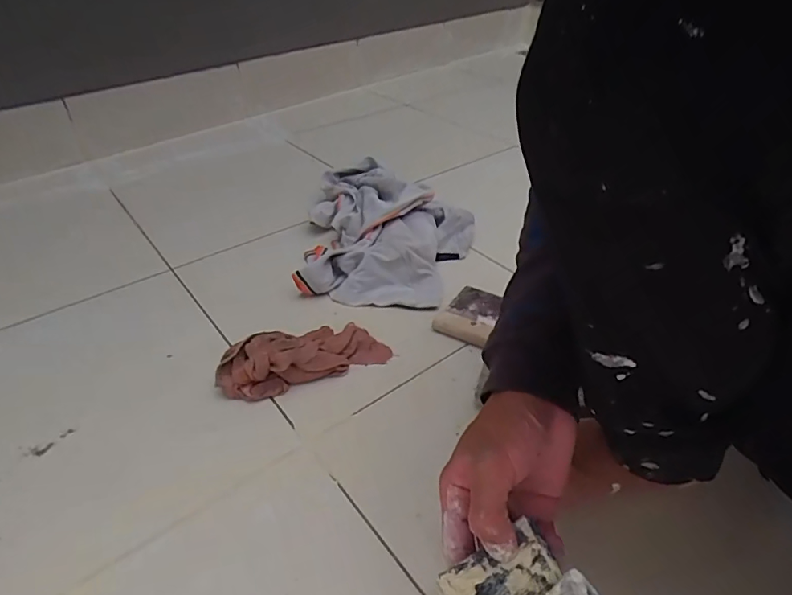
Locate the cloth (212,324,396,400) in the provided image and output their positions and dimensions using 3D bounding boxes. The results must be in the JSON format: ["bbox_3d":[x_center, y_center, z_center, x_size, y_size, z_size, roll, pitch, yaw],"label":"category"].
[{"bbox_3d":[-0.107,0.062,0.567,0.197,0.052,0.066,-16,41,-20],"label":"cloth"}]

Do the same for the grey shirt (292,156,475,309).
[{"bbox_3d":[-0.015,-0.123,0.772,0.260,0.090,0.328,4,39,5],"label":"grey shirt"}]

